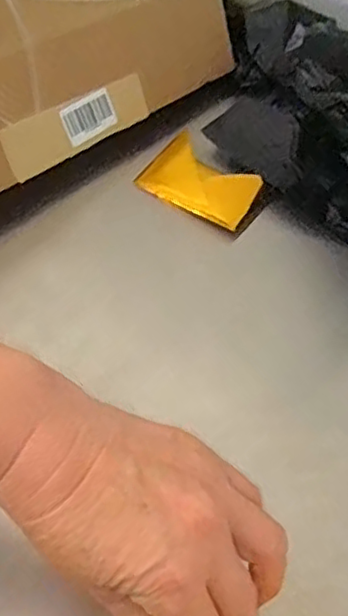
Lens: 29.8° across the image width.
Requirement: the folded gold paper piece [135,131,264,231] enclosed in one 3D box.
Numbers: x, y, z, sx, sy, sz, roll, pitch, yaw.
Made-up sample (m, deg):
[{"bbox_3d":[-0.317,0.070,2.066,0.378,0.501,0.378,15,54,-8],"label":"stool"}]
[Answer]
[{"bbox_3d":[0.023,-0.103,0.530,0.093,0.016,0.067,30,51,20],"label":"folded gold paper piece"}]

